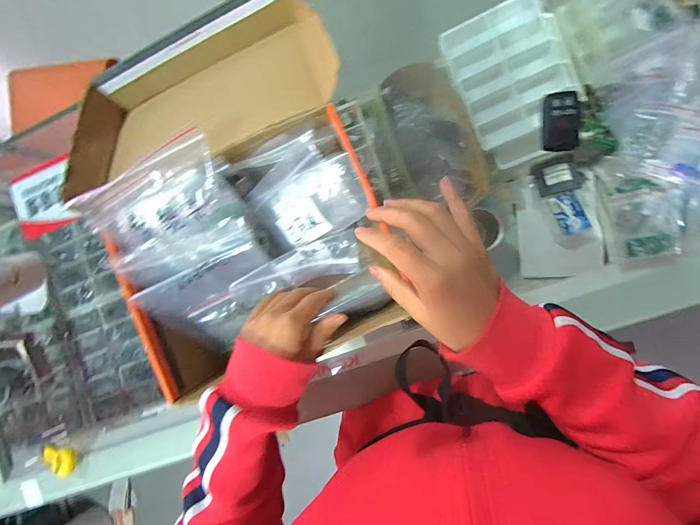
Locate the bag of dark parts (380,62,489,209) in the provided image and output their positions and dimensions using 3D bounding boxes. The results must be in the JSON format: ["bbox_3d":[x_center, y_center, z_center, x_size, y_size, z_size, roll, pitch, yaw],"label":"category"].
[{"bbox_3d":[0.162,-0.251,0.607,0.142,0.057,0.316,-21,87,8],"label":"bag of dark parts"}]

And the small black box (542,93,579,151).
[{"bbox_3d":[0.241,-0.161,0.343,0.033,0.019,0.064,-4,89,8],"label":"small black box"}]

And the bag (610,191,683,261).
[{"bbox_3d":[0.327,-0.041,0.329,0.055,0.014,0.071,-10,99,26],"label":"bag"}]

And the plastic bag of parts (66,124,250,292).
[{"bbox_3d":[-0.182,-0.044,0.300,0.149,0.032,0.107,-20,108,9],"label":"plastic bag of parts"}]

